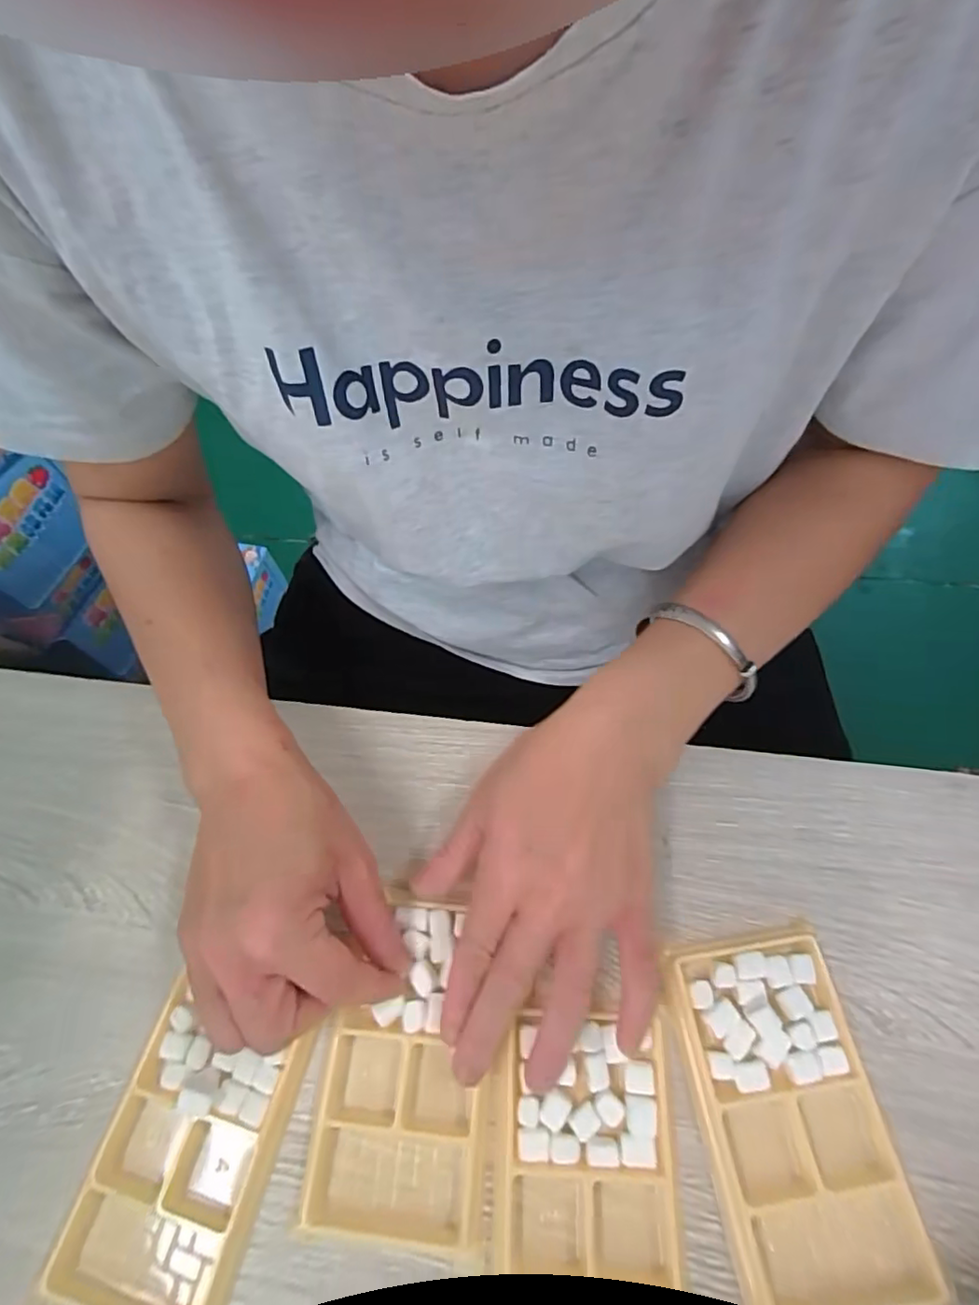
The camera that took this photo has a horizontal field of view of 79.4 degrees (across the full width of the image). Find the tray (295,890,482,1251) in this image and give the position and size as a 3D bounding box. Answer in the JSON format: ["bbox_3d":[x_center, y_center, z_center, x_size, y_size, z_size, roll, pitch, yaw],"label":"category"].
[{"bbox_3d":[-0.041,0.184,0.270,0.070,0.020,0.131,0,61,2],"label":"tray"}]

